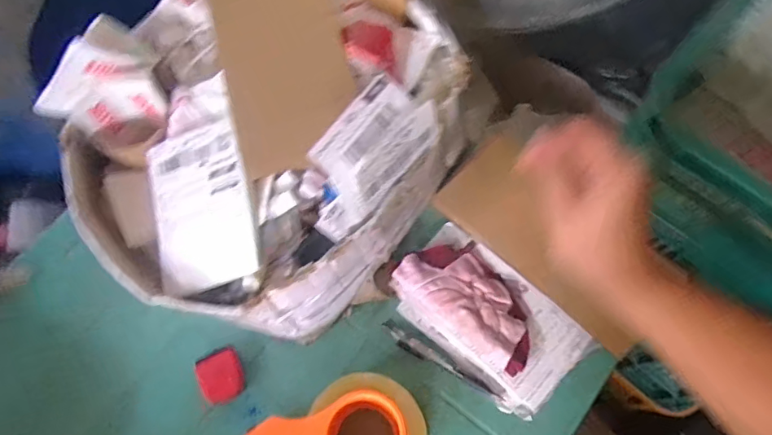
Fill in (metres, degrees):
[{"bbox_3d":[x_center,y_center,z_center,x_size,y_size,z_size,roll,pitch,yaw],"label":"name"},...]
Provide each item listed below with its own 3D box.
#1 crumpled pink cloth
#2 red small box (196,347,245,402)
[{"bbox_3d":[0.090,0.083,0.558,0.159,0.028,0.086,35,74,15],"label":"crumpled pink cloth"},{"bbox_3d":[-0.175,0.169,0.553,0.041,0.020,0.051,-22,69,-6],"label":"red small box"}]

